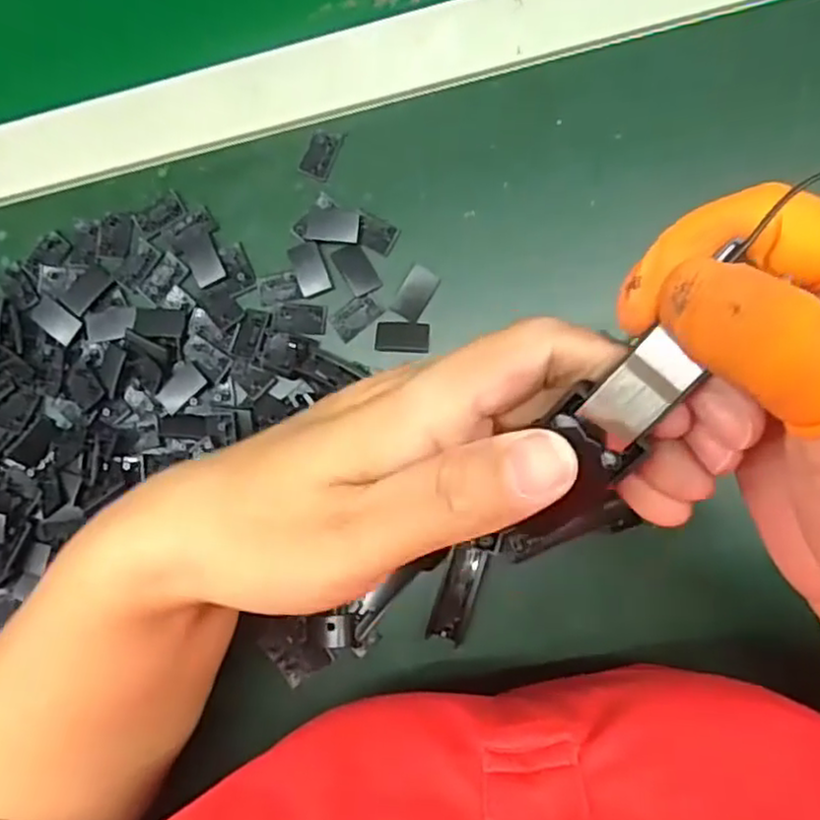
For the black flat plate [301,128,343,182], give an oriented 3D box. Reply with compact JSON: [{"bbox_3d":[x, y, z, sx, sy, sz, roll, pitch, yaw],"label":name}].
[{"bbox_3d":[-0.045,-0.129,0.349,0.015,0.004,0.025,24,89,7],"label":"black flat plate"}]

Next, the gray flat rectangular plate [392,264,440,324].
[{"bbox_3d":[0.003,-0.057,0.338,0.014,0.006,0.025,31,90,7],"label":"gray flat rectangular plate"}]

